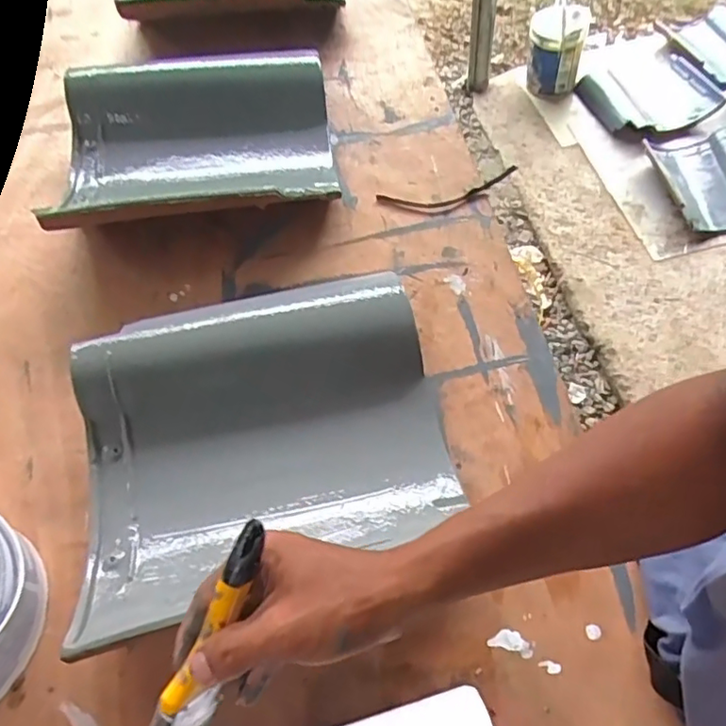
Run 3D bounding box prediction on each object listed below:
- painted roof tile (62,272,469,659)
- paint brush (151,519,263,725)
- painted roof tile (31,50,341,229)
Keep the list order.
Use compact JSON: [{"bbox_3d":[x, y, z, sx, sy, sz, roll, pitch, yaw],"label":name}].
[{"bbox_3d":[-0.088,0.056,0.532,0.312,0.071,0.284,-15,61,-6],"label":"painted roof tile"},{"bbox_3d":[-0.090,0.173,0.345,0.019,0.052,0.188,26,103,16],"label":"paint brush"},{"bbox_3d":[-0.199,-0.273,0.722,0.322,0.073,0.276,-9,61,-3],"label":"painted roof tile"}]

